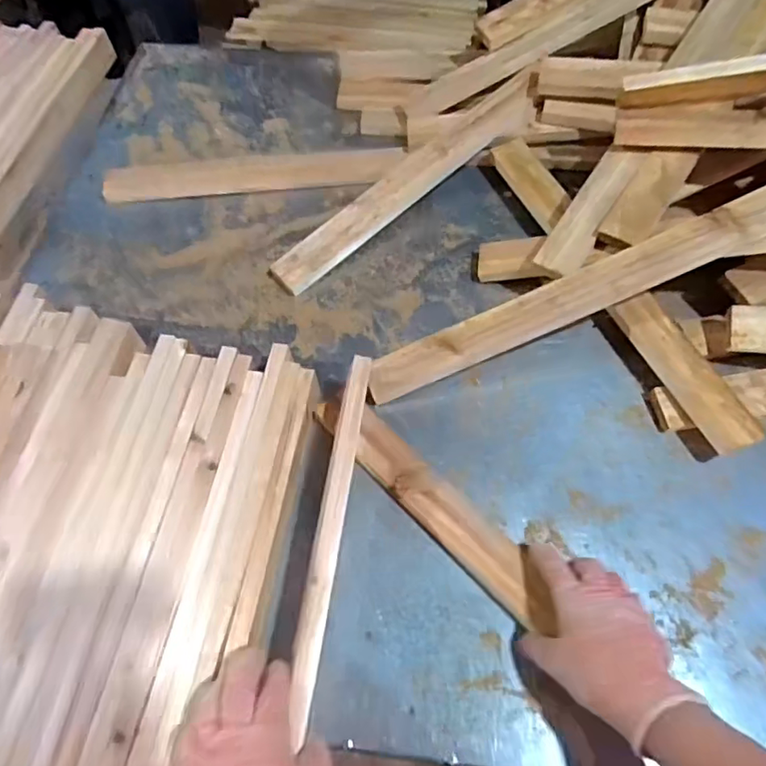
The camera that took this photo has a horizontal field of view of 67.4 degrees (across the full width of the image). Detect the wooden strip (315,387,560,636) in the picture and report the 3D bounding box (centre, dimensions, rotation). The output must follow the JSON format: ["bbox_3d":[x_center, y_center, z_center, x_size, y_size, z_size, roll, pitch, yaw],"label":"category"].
[{"bbox_3d":[0.049,0.118,0.607,0.324,0.026,0.056,41,71,19],"label":"wooden strip"}]

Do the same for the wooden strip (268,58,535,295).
[{"bbox_3d":[0.042,-0.288,0.799,0.471,0.024,0.069,-39,81,-13],"label":"wooden strip"}]

